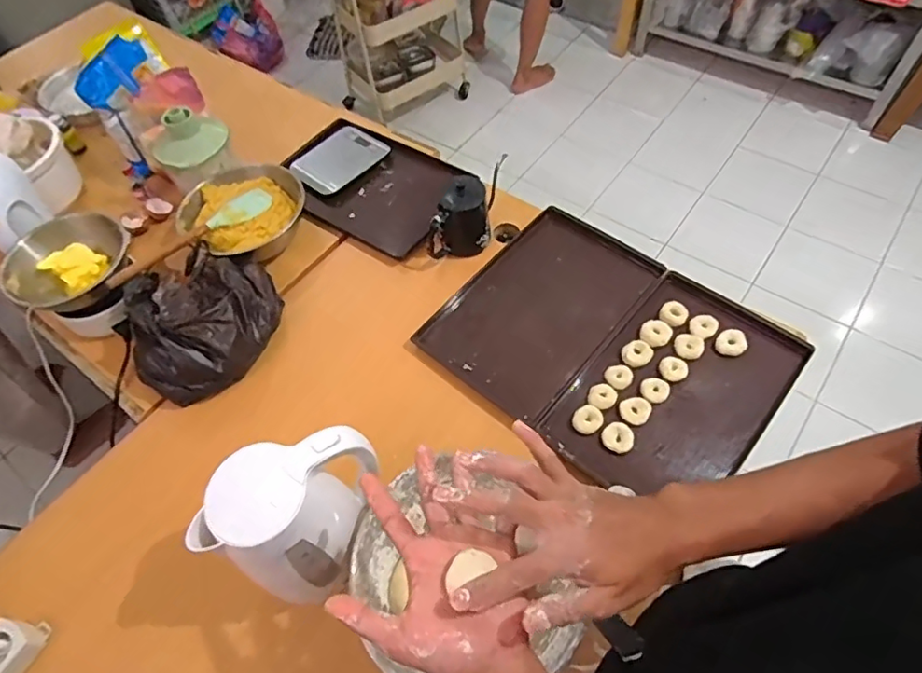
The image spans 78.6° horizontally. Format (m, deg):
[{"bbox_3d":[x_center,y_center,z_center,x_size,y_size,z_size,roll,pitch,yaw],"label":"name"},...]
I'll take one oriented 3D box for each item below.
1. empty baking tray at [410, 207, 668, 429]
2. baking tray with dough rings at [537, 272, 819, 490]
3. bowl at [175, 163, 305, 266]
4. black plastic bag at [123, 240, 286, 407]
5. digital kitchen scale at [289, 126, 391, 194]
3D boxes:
[{"bbox_3d":[0.132,-0.050,0.922,0.236,0.022,0.365,37,69,22],"label":"empty baking tray"},{"bbox_3d":[0.319,0.077,0.831,0.240,0.022,0.372,37,69,22],"label":"baking tray with dough rings"},{"bbox_3d":[-0.388,-0.226,1.001,0.215,0.079,0.196,-2,60,3],"label":"bowl"},{"bbox_3d":[-0.407,-0.041,0.867,0.234,0.112,0.223,-38,64,-17],"label":"black plastic bag"},{"bbox_3d":[-0.245,-0.356,1.133,0.115,0.025,0.178,39,69,23],"label":"digital kitchen scale"}]

